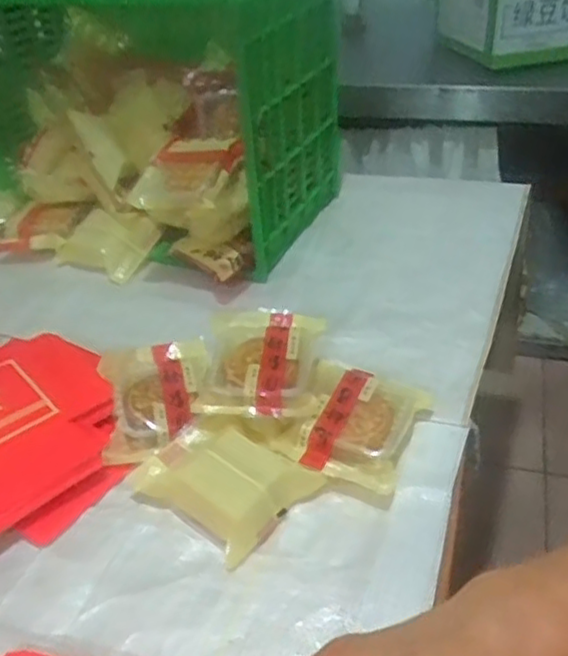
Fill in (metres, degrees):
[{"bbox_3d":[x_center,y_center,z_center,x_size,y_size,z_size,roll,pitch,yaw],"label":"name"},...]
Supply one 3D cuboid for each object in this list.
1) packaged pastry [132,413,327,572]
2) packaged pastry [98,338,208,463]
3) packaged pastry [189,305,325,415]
[{"bbox_3d":[-0.050,0.124,0.572,0.121,0.034,0.100,25,46,32],"label":"packaged pastry"},{"bbox_3d":[-0.121,0.065,0.664,0.104,0.046,0.133,-10,38,-7],"label":"packaged pastry"},{"bbox_3d":[-0.022,0.027,0.642,0.105,0.031,0.125,2,38,9],"label":"packaged pastry"}]

